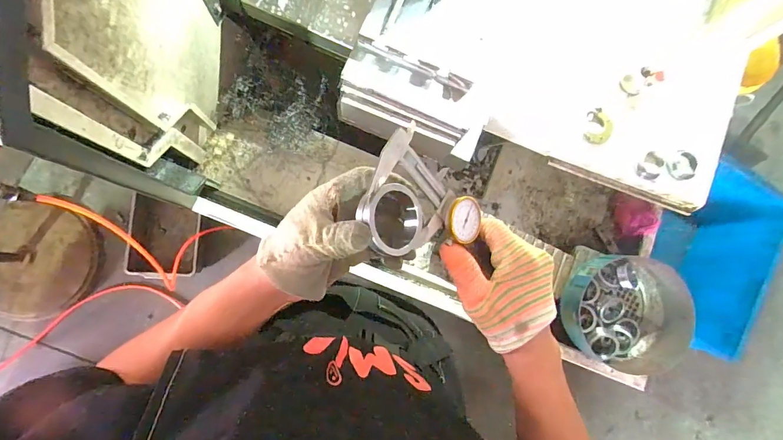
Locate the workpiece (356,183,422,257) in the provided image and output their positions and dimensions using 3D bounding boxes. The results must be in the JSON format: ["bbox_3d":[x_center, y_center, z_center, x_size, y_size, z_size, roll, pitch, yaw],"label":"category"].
[{"bbox_3d":[0.002,0.000,0.277,0.051,0.014,0.051,-2,94,-26],"label":"workpiece"}]

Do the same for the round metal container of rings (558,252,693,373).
[{"bbox_3d":[0.411,0.165,0.681,0.204,0.103,0.196,1,83,-6],"label":"round metal container of rings"}]

